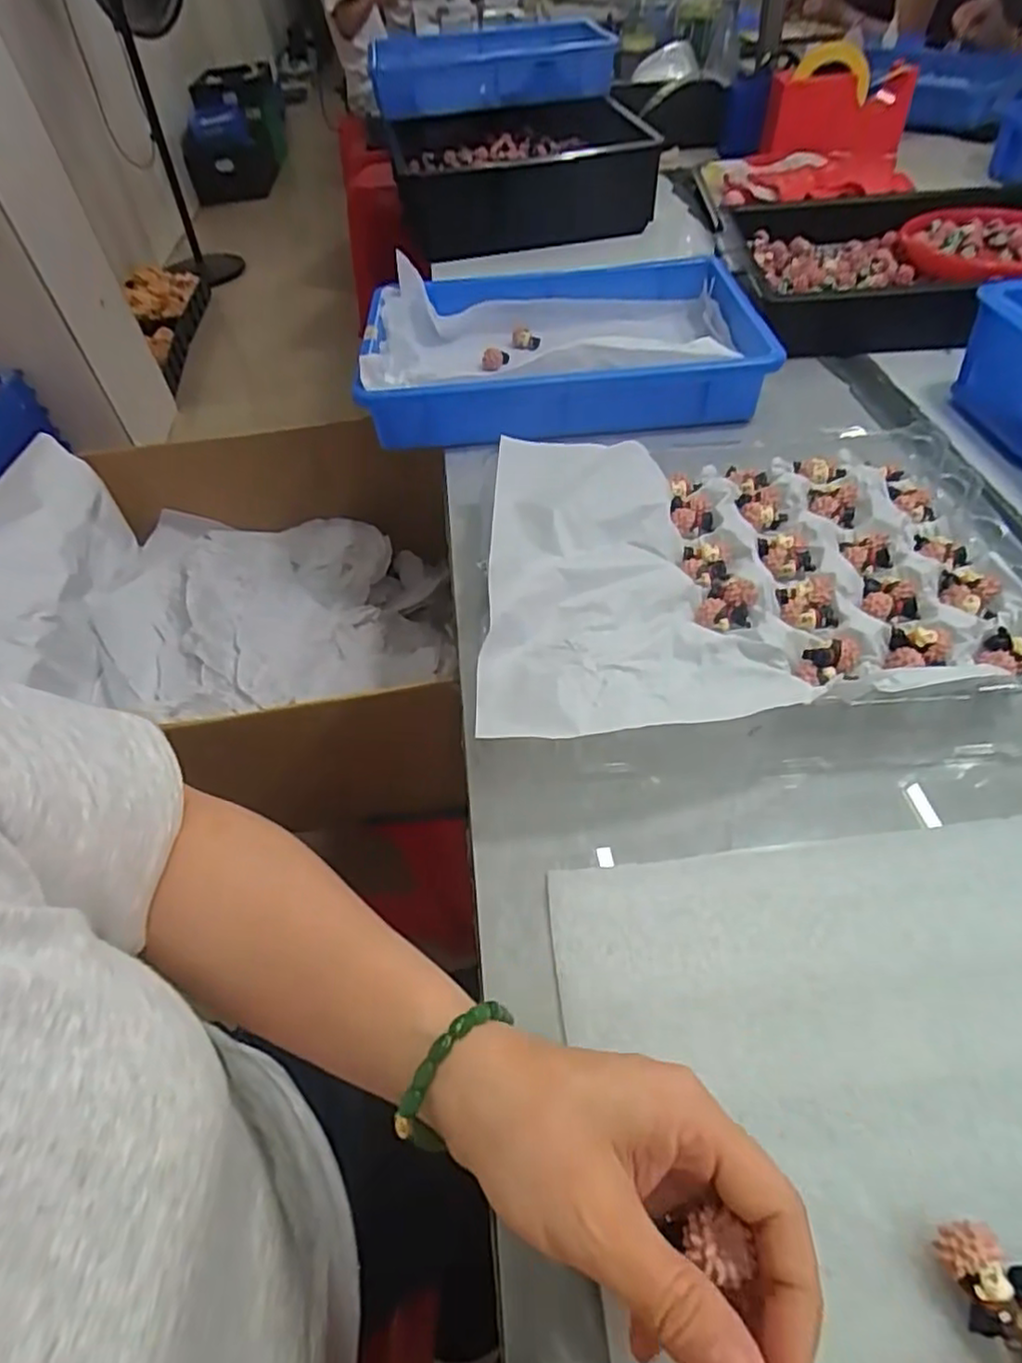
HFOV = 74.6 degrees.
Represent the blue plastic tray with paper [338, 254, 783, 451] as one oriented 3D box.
[{"bbox_3d":[0.045,-0.321,0.651,0.360,0.080,0.244,-2,50,3],"label":"blue plastic tray with paper"}]

